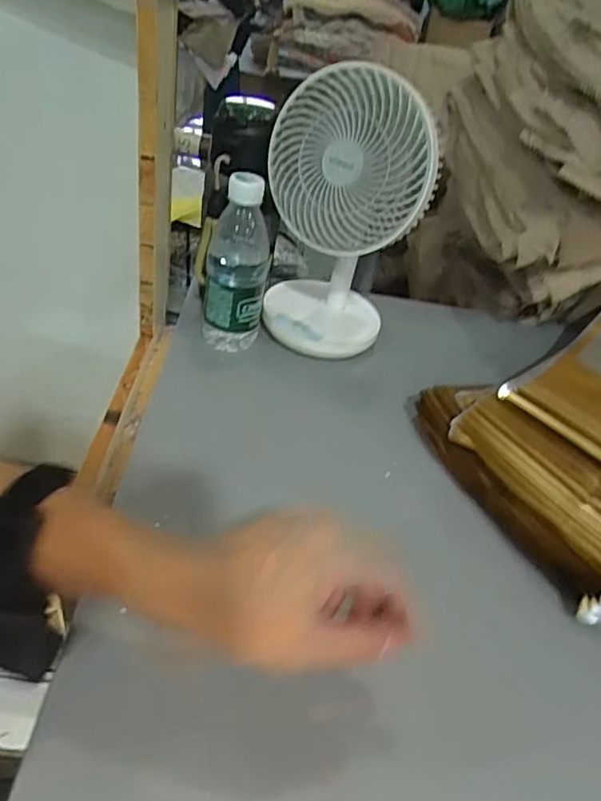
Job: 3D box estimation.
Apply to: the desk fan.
[{"bbox_3d":[0.040,-0.176,0.591,0.157,0.268,0.105,17,39,6],"label":"desk fan"}]

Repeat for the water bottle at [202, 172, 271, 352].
[{"bbox_3d":[-0.063,-0.132,0.585,0.061,0.178,0.062,5,39,-9],"label":"water bottle"}]

